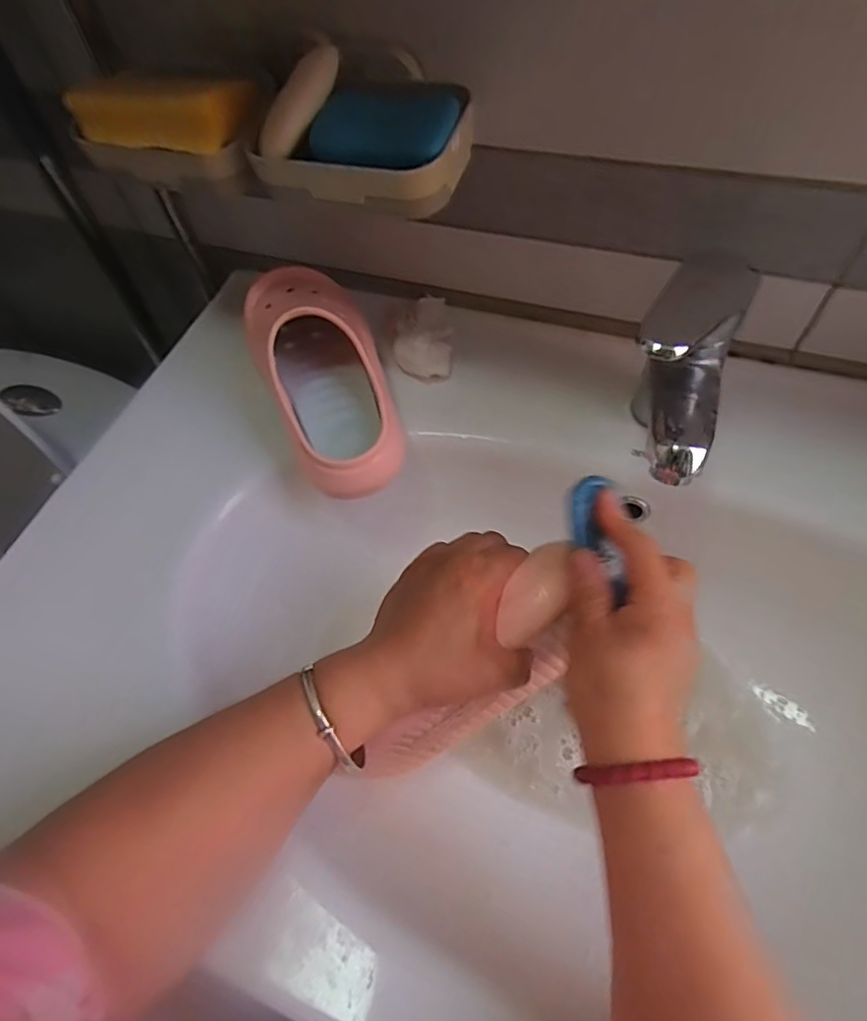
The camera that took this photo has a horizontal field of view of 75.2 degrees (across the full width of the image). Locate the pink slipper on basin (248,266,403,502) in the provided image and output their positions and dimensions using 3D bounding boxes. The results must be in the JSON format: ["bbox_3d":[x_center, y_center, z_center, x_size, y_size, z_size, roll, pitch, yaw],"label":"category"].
[{"bbox_3d":[-0.088,-0.109,0.420,0.094,0.070,0.201,-19,61,-7],"label":"pink slipper on basin"}]

